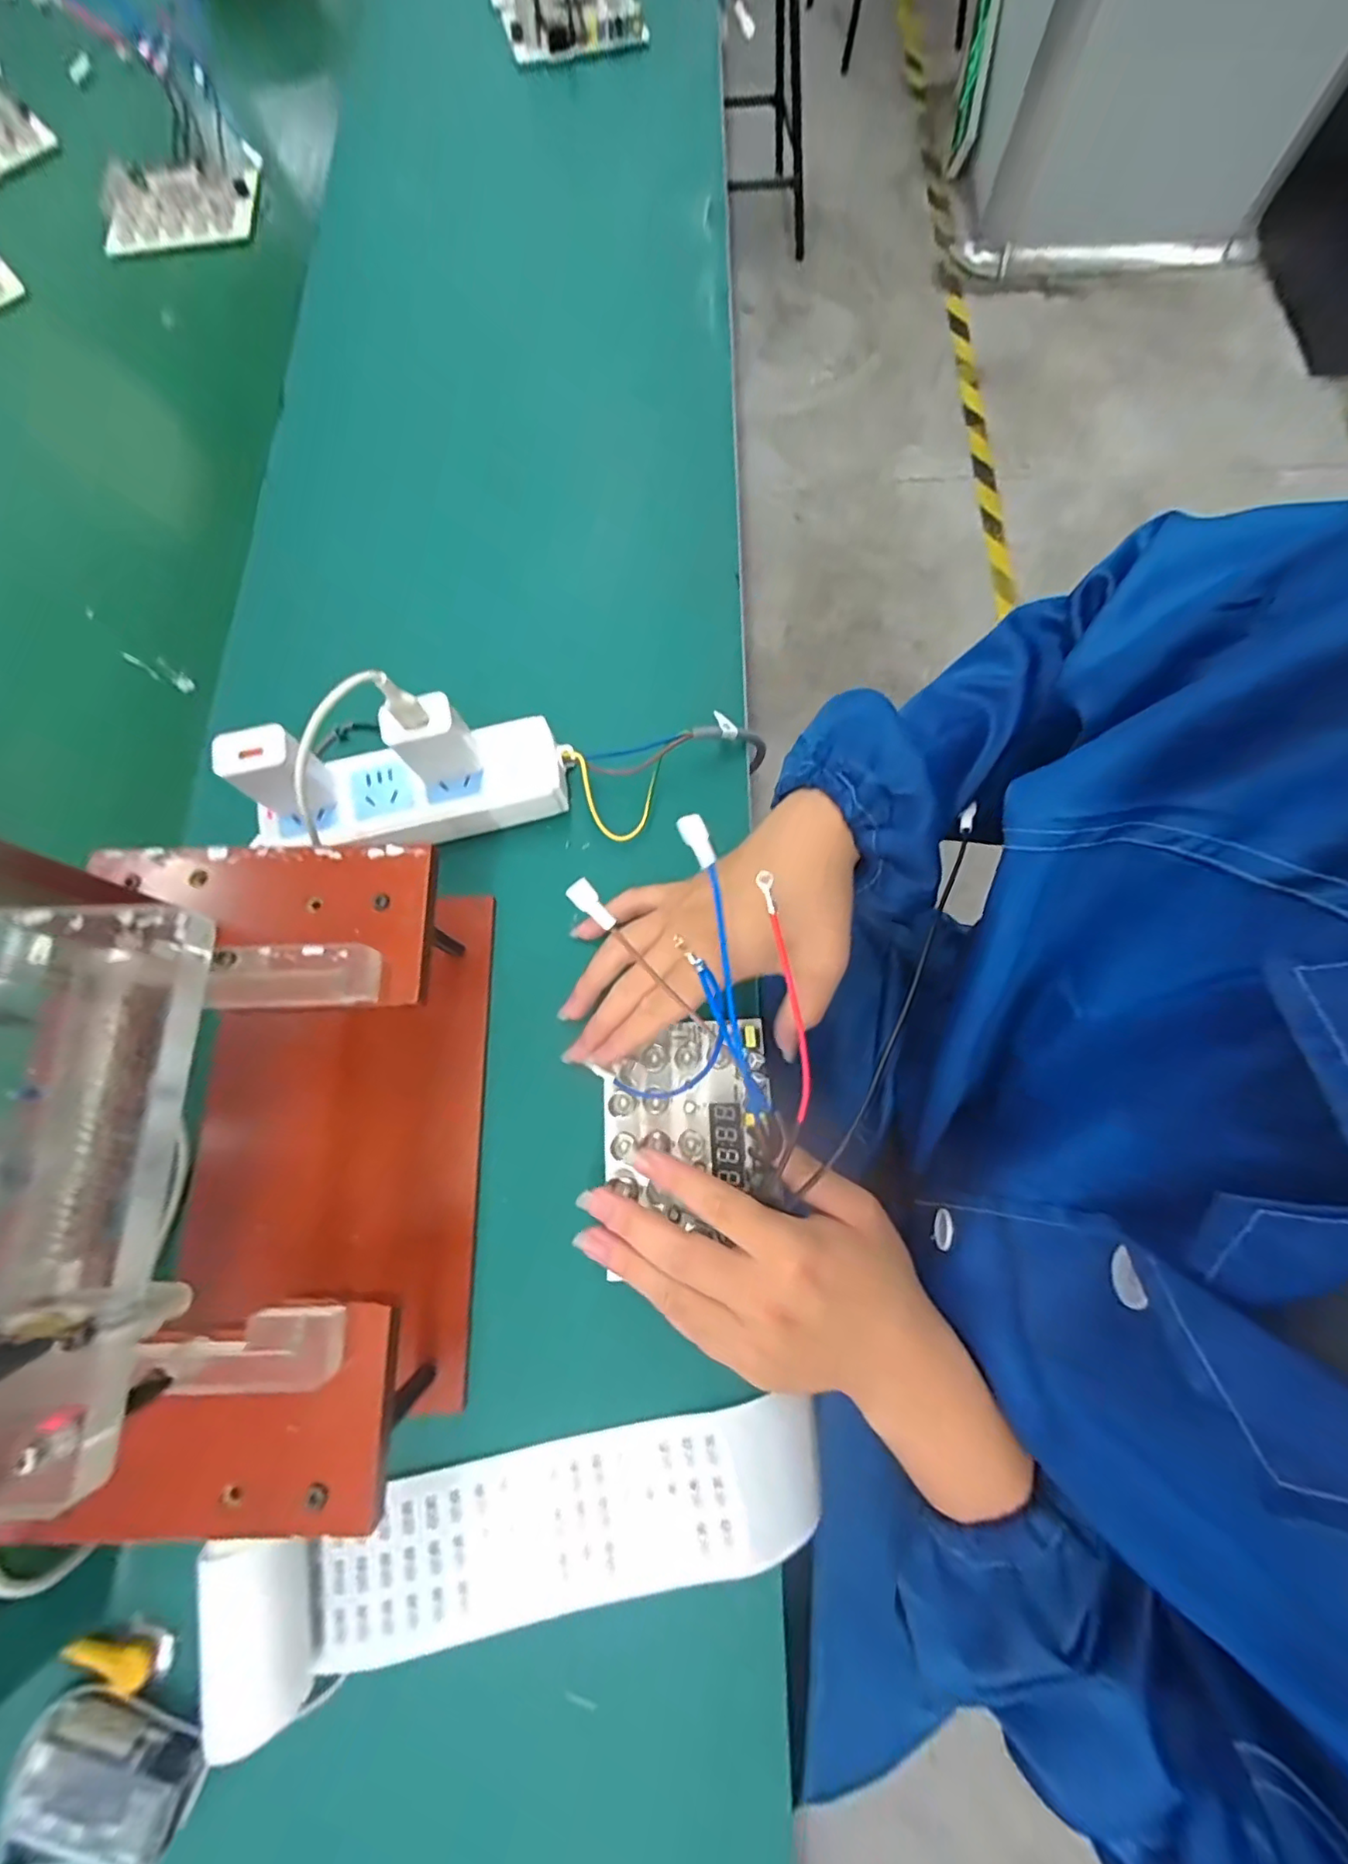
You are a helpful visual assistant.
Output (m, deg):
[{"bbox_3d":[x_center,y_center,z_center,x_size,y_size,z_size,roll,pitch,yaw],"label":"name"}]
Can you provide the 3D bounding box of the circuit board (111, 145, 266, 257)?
[{"bbox_3d":[-0.425,-0.634,0.523,0.130,0.013,0.077,-11,91,-5],"label":"circuit board"}]

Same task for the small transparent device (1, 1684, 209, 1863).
[{"bbox_3d":[-0.237,0.353,0.252,0.072,0.020,0.040,17,76,6],"label":"small transparent device"}]

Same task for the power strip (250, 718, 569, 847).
[{"bbox_3d":[-0.147,-0.080,0.354,0.170,0.028,0.054,-12,75,-2],"label":"power strip"}]

